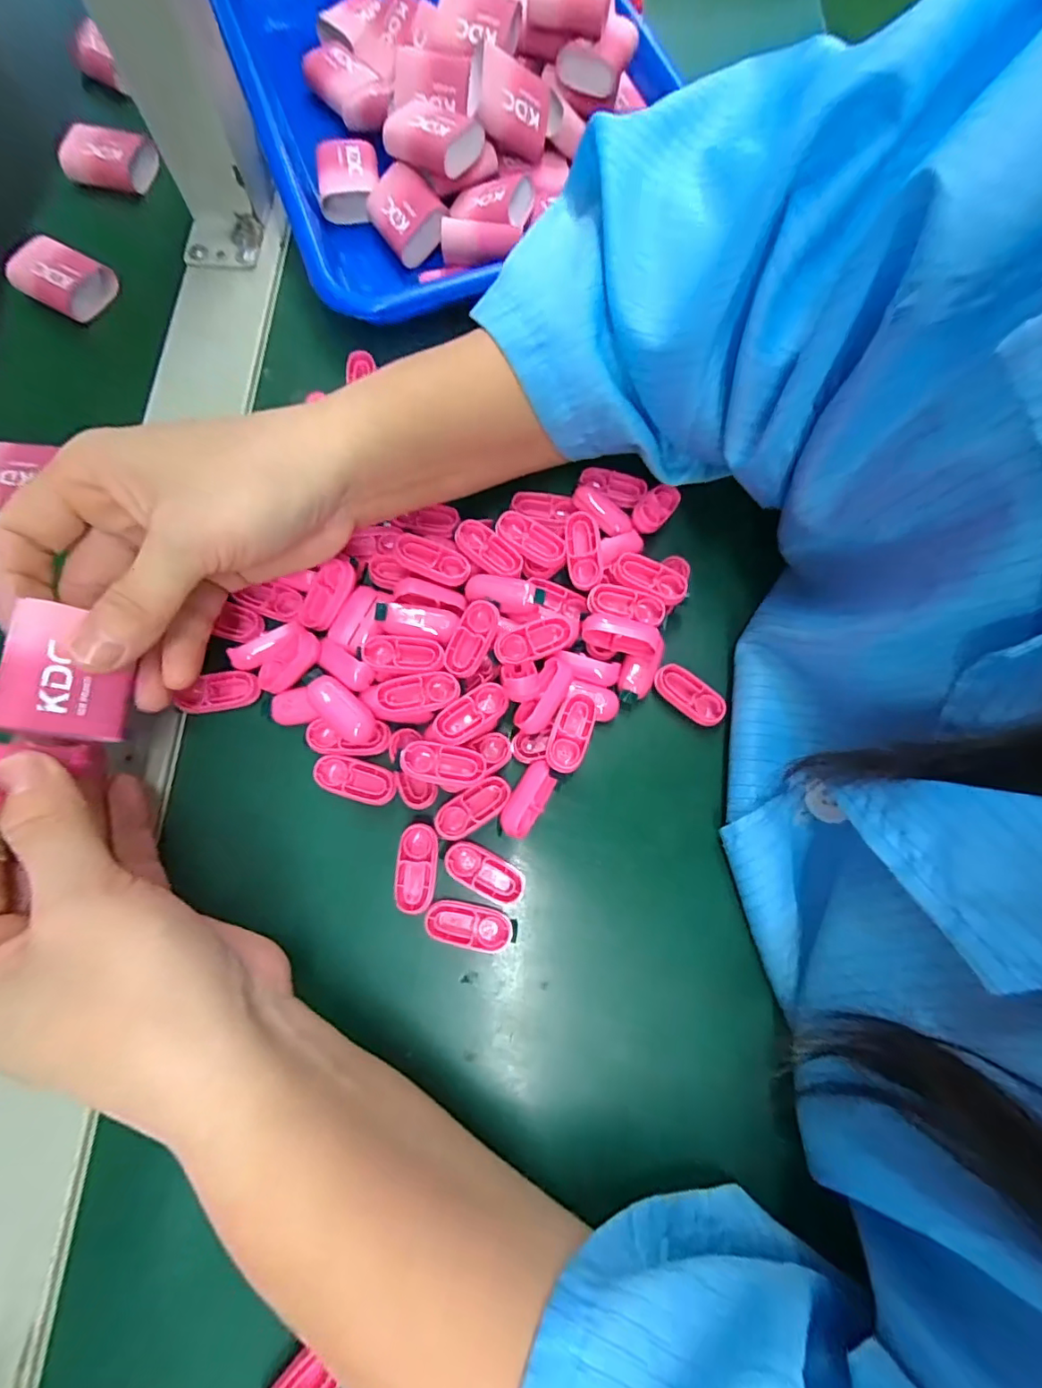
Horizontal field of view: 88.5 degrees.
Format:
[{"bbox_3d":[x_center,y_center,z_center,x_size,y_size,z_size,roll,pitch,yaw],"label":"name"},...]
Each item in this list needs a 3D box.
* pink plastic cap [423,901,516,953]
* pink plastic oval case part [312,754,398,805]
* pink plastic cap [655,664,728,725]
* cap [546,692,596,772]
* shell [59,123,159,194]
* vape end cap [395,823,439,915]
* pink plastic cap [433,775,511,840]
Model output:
[{"bbox_3d":[-0.020,0.092,0.212,0.034,0.008,0.015,14,75,2],"label":"pink plastic cap"},{"bbox_3d":[-0.069,0.036,0.223,0.034,0.004,0.016,14,75,2],"label":"pink plastic oval case part"},{"bbox_3d":[0.076,0.001,0.242,0.034,0.006,0.016,37,77,8],"label":"pink plastic cap"},{"bbox_3d":[0.022,0.015,0.227,0.016,0.011,0.037,19,75,3],"label":"cap"},{"bbox_3d":[-0.243,-0.316,0.317,0.053,0.016,0.030,15,105,0],"label":"shell"},{"bbox_3d":[-0.042,0.070,0.216,0.015,0.007,0.033,2,75,-1],"label":"vape end cap"},{"bbox_3d":[-0.020,0.047,0.221,0.034,0.004,0.014,-33,78,-10],"label":"pink plastic cap"}]

